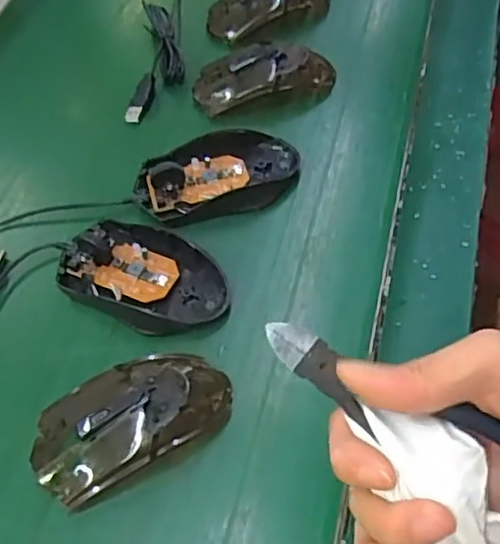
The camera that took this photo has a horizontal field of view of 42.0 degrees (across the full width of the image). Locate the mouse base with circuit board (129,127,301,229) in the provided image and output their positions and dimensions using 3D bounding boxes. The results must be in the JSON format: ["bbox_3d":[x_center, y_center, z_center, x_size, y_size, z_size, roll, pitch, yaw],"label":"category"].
[{"bbox_3d":[-0.022,-0.068,0.455,0.112,0.024,0.064,-18,55,-7],"label":"mouse base with circuit board"}]

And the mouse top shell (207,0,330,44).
[{"bbox_3d":[0.014,-0.233,0.567,0.105,0.034,0.048,-15,54,-5],"label":"mouse top shell"}]

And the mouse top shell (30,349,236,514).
[{"bbox_3d":[-0.064,0.080,0.353,0.107,0.030,0.060,-20,55,-8],"label":"mouse top shell"}]

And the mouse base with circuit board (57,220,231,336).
[{"bbox_3d":[-0.068,-0.001,0.410,0.110,0.028,0.064,21,59,20],"label":"mouse base with circuit board"}]

